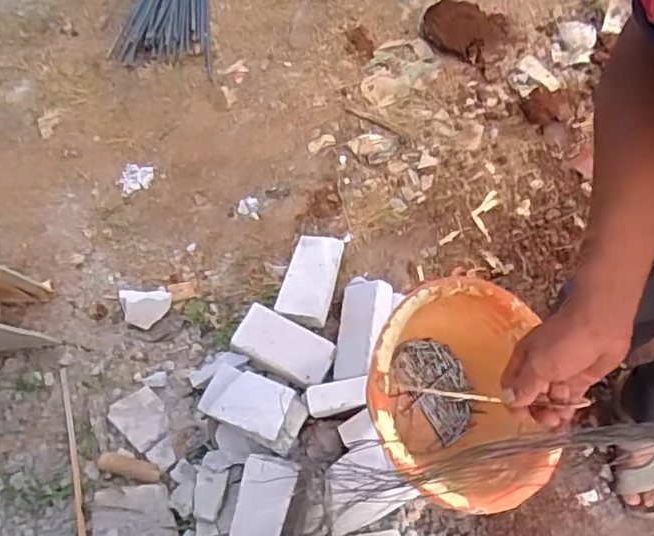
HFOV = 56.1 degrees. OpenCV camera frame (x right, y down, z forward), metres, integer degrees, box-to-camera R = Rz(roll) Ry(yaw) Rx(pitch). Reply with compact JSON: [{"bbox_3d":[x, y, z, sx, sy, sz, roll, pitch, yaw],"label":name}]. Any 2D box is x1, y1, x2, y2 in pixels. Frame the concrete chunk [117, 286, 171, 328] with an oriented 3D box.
[{"bbox_3d":[-0.393,0.086,1.339,0.113,0.057,0.085,-8,70,-1],"label":"concrete chunk"}]

